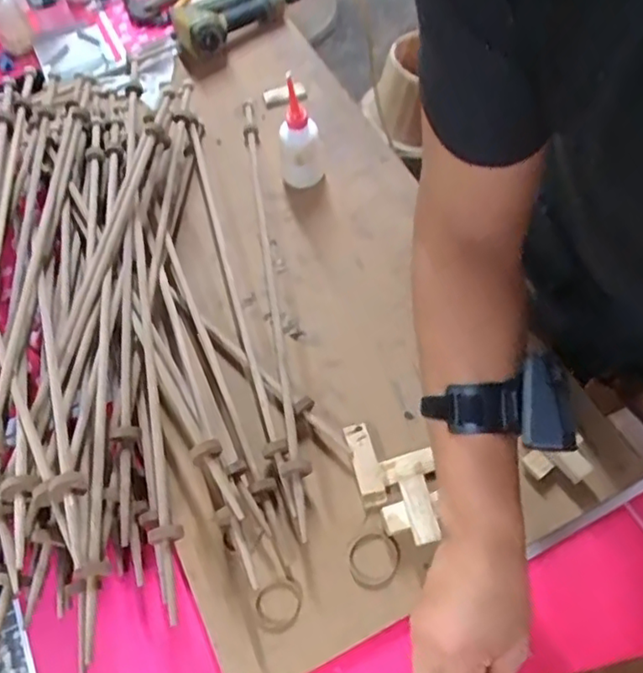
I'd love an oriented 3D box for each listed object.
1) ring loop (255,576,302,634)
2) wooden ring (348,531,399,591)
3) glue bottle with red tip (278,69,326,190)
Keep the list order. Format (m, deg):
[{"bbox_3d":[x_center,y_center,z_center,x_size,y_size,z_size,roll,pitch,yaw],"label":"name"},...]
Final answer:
[{"bbox_3d":[-0.044,0.283,0.641,0.052,0.004,0.047,-23,62,-8],"label":"ring loop"},{"bbox_3d":[0.057,0.240,0.657,0.057,0.004,0.055,-2,61,3],"label":"wooden ring"},{"bbox_3d":[-0.028,-0.271,0.835,0.053,0.168,0.062,-3,61,3],"label":"glue bottle with red tip"}]

